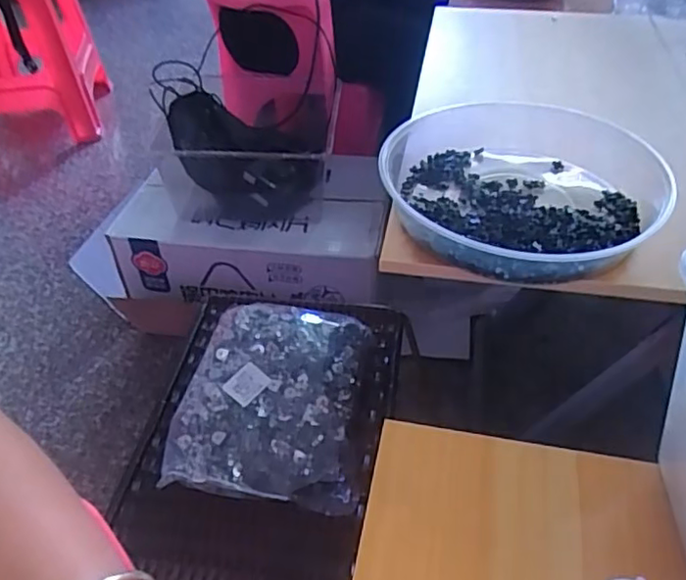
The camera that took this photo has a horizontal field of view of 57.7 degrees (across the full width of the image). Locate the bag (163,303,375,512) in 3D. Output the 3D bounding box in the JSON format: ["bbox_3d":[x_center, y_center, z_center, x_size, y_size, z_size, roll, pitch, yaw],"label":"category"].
[{"bbox_3d":[-0.069,0.099,0.600,0.176,0.040,0.212,3,42,6],"label":"bag"}]

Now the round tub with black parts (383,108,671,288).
[{"bbox_3d":[0.149,-0.087,0.518,0.211,0.054,0.226,-1,42,1],"label":"round tub with black parts"}]

